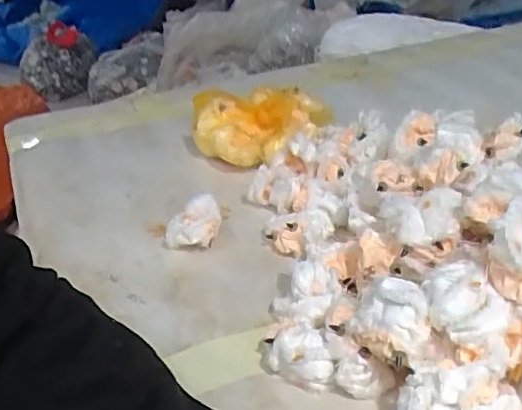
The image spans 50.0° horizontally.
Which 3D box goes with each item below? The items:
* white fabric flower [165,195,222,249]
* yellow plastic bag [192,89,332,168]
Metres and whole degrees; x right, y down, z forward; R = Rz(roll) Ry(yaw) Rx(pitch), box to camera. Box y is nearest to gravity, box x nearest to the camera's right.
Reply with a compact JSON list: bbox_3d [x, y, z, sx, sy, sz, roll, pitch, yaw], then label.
[{"bbox_3d":[-0.060,0.019,0.526,0.042,0.035,0.049,19,39,29],"label":"white fabric flower"},{"bbox_3d":[0.005,-0.097,0.656,0.166,0.066,0.086,-7,34,-7],"label":"yellow plastic bag"}]

